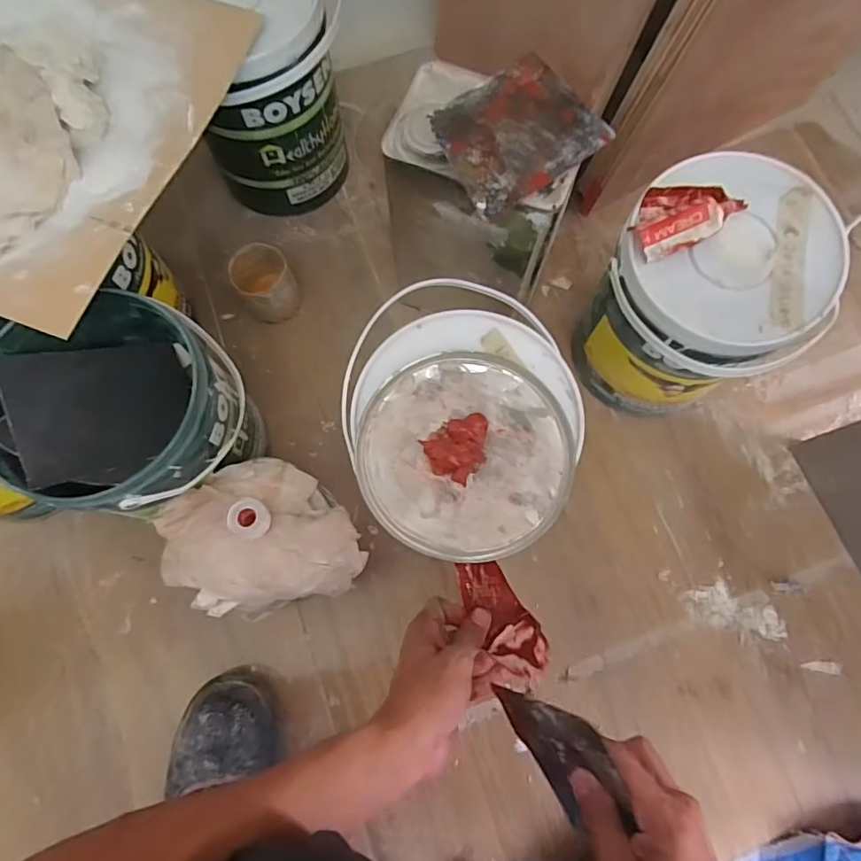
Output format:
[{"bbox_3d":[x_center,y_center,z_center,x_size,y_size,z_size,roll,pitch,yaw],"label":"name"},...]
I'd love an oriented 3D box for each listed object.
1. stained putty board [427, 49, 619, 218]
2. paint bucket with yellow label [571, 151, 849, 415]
[{"bbox_3d":[0.067,-0.232,0.419,0.132,0.006,0.092,-37,91,-14],"label":"stained putty board"},{"bbox_3d":[0.242,-0.115,0.519,0.162,0.222,0.149,0,76,-1],"label":"paint bucket with yellow label"}]

